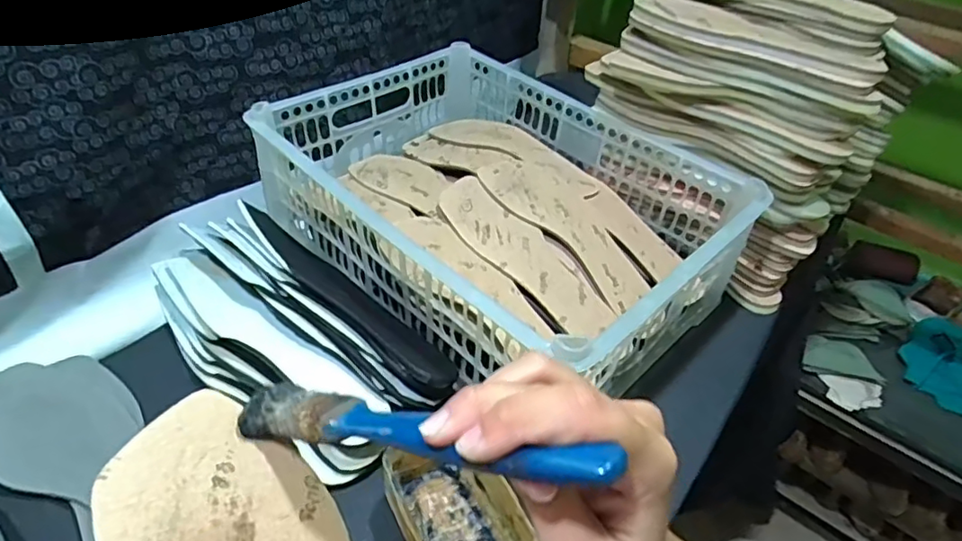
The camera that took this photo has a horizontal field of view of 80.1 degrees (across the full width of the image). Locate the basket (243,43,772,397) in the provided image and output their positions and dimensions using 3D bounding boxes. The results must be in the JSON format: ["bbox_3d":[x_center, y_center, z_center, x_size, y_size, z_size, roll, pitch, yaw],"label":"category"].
[{"bbox_3d":[0.021,-0.063,0.607,0.443,0.136,0.319,35,50,29],"label":"basket"}]

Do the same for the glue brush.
[{"bbox_3d":[-0.029,0.059,0.206,0.157,0.016,0.026,-1,34,35],"label":"glue brush"}]

